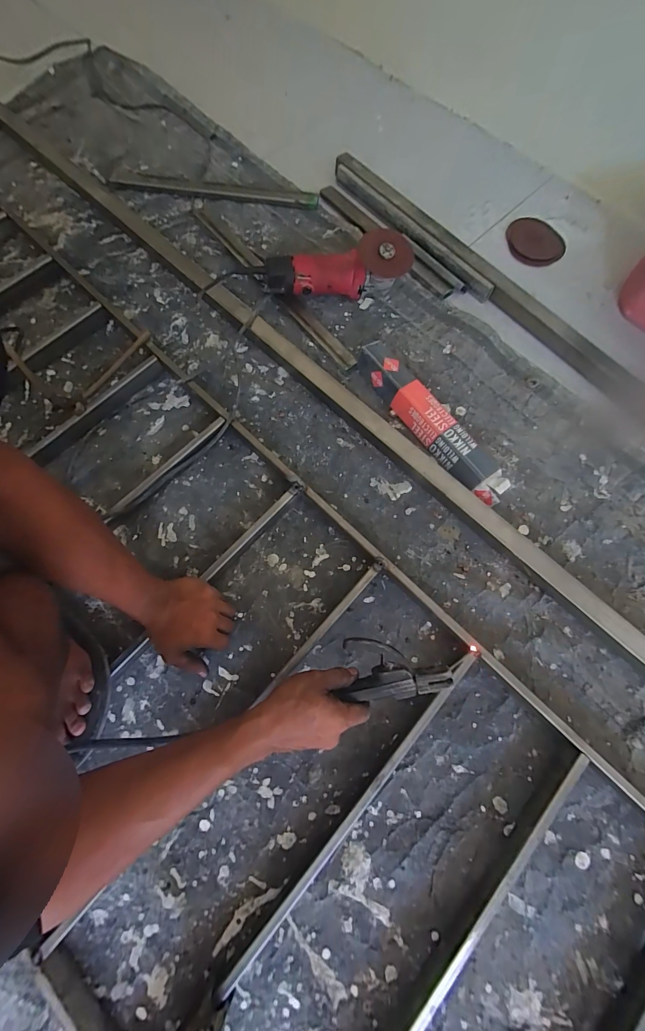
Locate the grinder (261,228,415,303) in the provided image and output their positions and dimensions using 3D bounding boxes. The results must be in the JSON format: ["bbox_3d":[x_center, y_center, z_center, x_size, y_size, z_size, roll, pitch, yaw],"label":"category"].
[{"bbox_3d":[0.027,-0.469,0.689,0.273,0.083,0.096,-11,74,-4],"label":"grinder"}]

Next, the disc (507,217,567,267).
[{"bbox_3d":[0.451,-0.587,0.769,0.119,0.012,0.129,15,74,4],"label":"disc"}]

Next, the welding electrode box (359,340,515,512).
[{"bbox_3d":[0.181,-0.158,0.614,0.064,0.048,0.338,-33,76,-9],"label":"welding electrode box"}]

